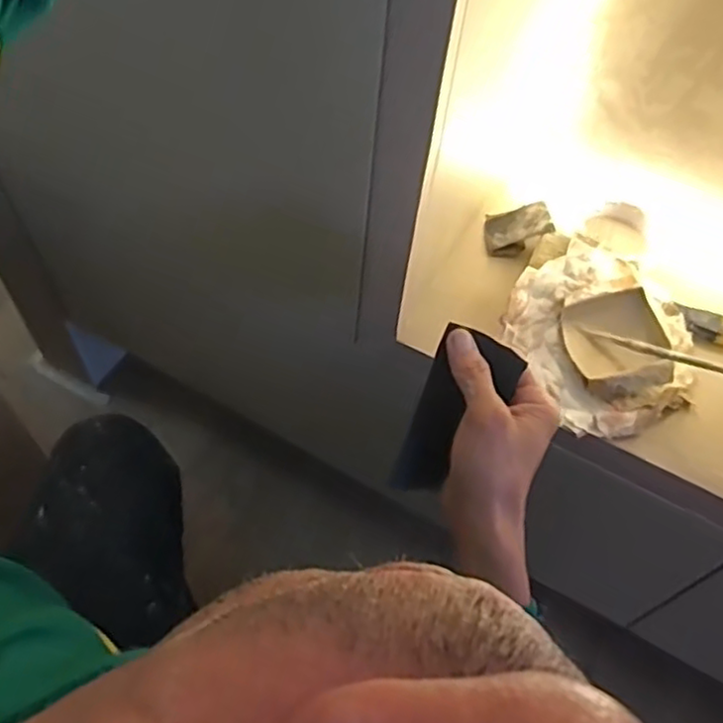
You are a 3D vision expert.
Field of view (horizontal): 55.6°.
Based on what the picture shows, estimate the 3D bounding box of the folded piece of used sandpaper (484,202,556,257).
[{"bbox_3d":[0.162,-0.139,0.711,0.061,0.031,0.058,3,57,-3],"label":"folded piece of used sandpaper"}]

